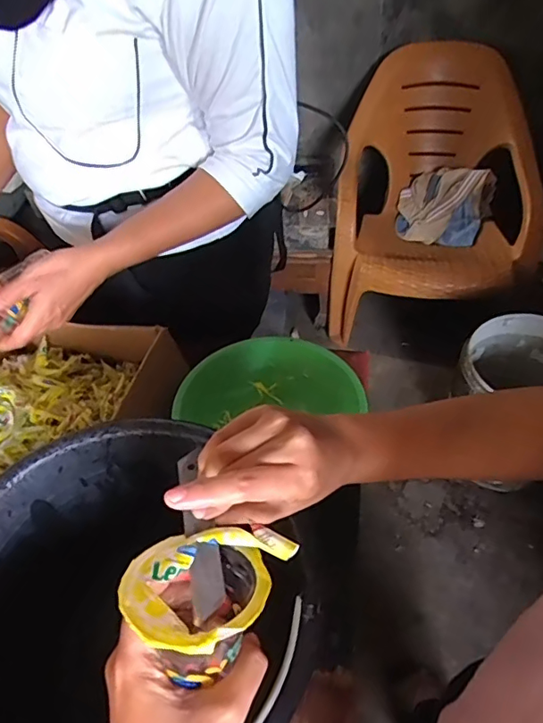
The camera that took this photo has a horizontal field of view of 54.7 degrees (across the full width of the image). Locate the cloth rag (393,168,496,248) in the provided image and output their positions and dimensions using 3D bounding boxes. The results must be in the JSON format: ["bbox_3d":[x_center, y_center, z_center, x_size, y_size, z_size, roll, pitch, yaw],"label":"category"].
[{"bbox_3d":[0.547,-0.490,1.665,0.276,0.067,0.275,8,77,17],"label":"cloth rag"}]

